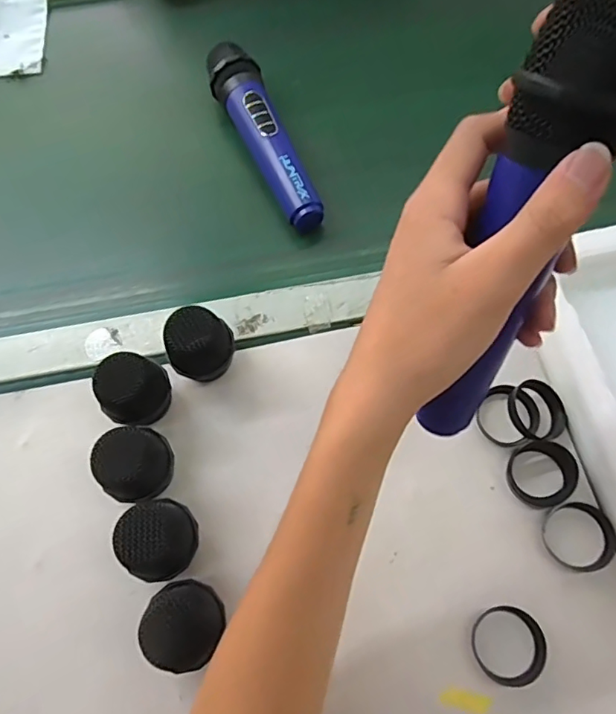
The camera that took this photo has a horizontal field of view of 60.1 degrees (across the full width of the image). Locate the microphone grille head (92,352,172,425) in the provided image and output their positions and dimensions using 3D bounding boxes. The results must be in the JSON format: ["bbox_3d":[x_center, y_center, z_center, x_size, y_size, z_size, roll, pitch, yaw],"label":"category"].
[{"bbox_3d":[-0.121,0.027,0.373,0.046,0.057,0.042,-4,67,-1],"label":"microphone grille head"}]

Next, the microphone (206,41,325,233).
[{"bbox_3d":[-0.038,-0.197,0.477,0.042,0.054,0.192,-23,69,-9],"label":"microphone"}]

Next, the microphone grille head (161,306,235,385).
[{"bbox_3d":[-0.076,-0.006,0.385,0.039,0.057,0.046,42,74,16],"label":"microphone grille head"}]

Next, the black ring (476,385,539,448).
[{"bbox_3d":[0.145,0.042,0.383,0.041,0.012,0.042,-1,66,2],"label":"black ring"}]

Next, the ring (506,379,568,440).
[{"bbox_3d":[0.163,0.038,0.380,0.044,0.012,0.044,6,72,-18],"label":"ring"}]

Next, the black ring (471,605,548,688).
[{"bbox_3d":[0.126,0.180,0.333,0.045,0.010,0.045,0,67,1],"label":"black ring"}]

